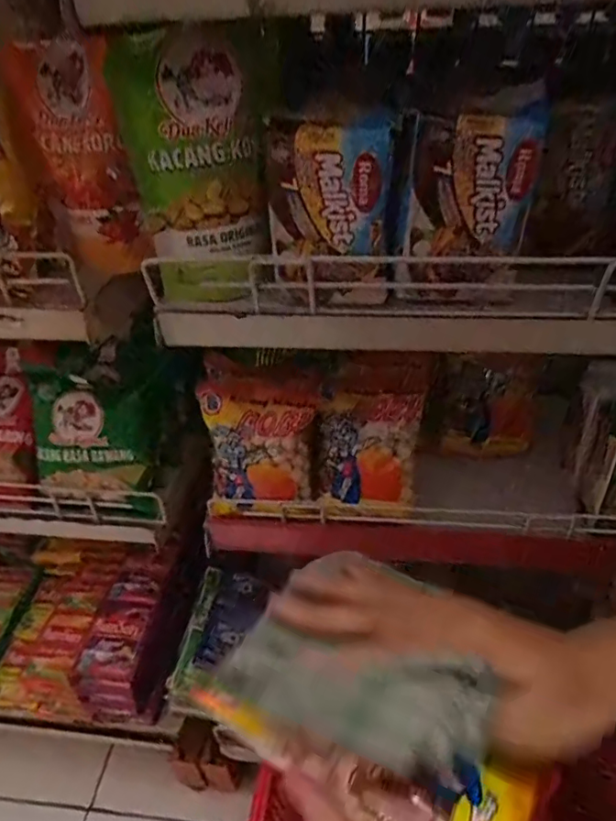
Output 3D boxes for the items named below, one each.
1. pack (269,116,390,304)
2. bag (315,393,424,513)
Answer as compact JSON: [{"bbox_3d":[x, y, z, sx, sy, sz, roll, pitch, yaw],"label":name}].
[{"bbox_3d":[0.012,-0.120,0.346,0.072,0.109,0.016,10,41,16],"label":"pack"},{"bbox_3d":[0.060,0.041,0.536,0.094,0.116,0.035,2,5,6],"label":"bag"}]

